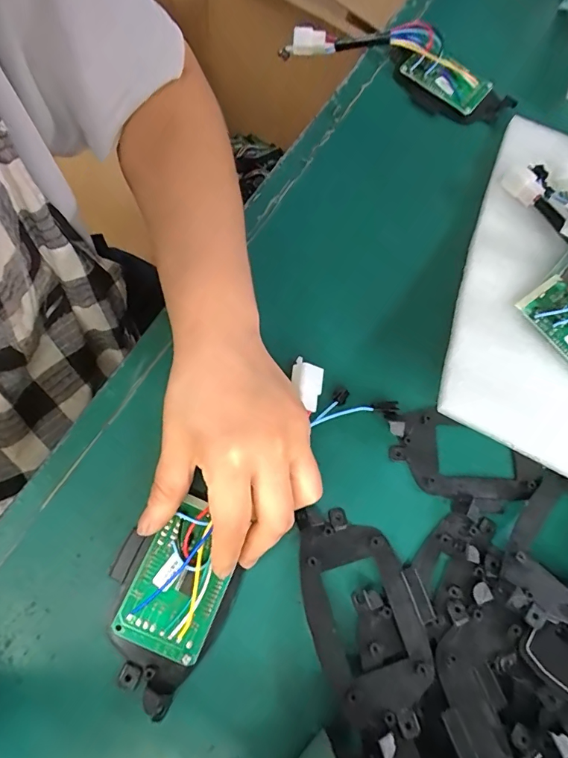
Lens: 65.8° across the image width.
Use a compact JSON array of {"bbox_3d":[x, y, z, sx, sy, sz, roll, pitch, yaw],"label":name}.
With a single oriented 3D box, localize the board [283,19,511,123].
[{"bbox_3d":[0.104,-0.295,0.409,0.223,0.038,0.052,32,72,6],"label":"board"}]

